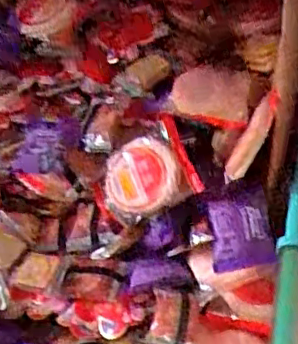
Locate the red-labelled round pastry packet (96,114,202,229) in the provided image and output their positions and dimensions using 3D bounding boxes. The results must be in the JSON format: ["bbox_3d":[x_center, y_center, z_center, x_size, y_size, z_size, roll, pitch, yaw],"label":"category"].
[{"bbox_3d":[-0.006,0.004,0.655,0.108,0.030,0.102,-33,68,16],"label":"red-labelled round pastry packet"}]

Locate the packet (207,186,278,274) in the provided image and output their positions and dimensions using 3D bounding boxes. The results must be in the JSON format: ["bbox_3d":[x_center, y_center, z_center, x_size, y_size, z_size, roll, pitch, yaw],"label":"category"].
[{"bbox_3d":[0.091,0.059,0.595,0.062,0.075,0.009,-14,-11,17],"label":"packet"}]

